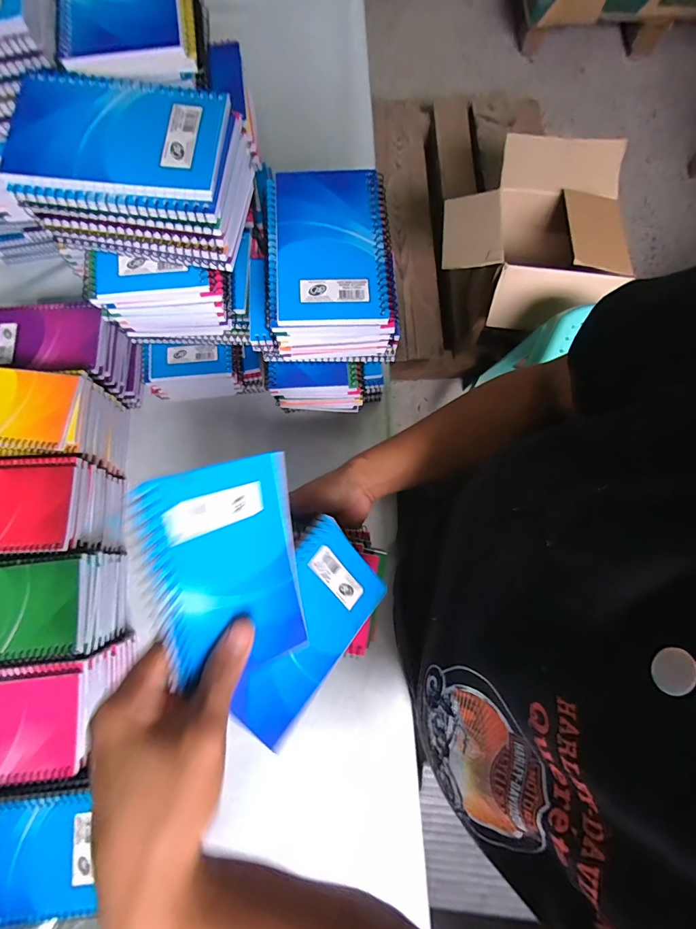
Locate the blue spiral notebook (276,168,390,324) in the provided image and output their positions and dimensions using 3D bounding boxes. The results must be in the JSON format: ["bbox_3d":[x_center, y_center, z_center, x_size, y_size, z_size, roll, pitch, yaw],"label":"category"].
[{"bbox_3d":[-0.013,-0.166,0.294,0.079,0.005,0.128,-2,78,-2],"label":"blue spiral notebook"}]

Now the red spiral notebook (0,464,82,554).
[{"bbox_3d":[-0.333,0.044,0.379,0.128,0.008,0.083,-2,78,-2],"label":"red spiral notebook"}]

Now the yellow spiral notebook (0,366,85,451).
[{"bbox_3d":[-0.347,-0.059,0.401,0.128,0.008,0.083,4,78,-1],"label":"yellow spiral notebook"}]

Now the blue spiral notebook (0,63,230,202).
[{"bbox_3d":[-0.145,-0.211,0.249,0.129,0.007,0.085,5,78,-1],"label":"blue spiral notebook"}]

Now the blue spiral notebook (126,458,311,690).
[{"bbox_3d":[-0.066,0.063,0.224,0.088,0.008,0.126,-15,103,-42],"label":"blue spiral notebook"}]

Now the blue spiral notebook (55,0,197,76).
[{"bbox_3d":[-0.161,-0.330,0.274,0.084,0.015,0.137,-12,79,-4],"label":"blue spiral notebook"}]

